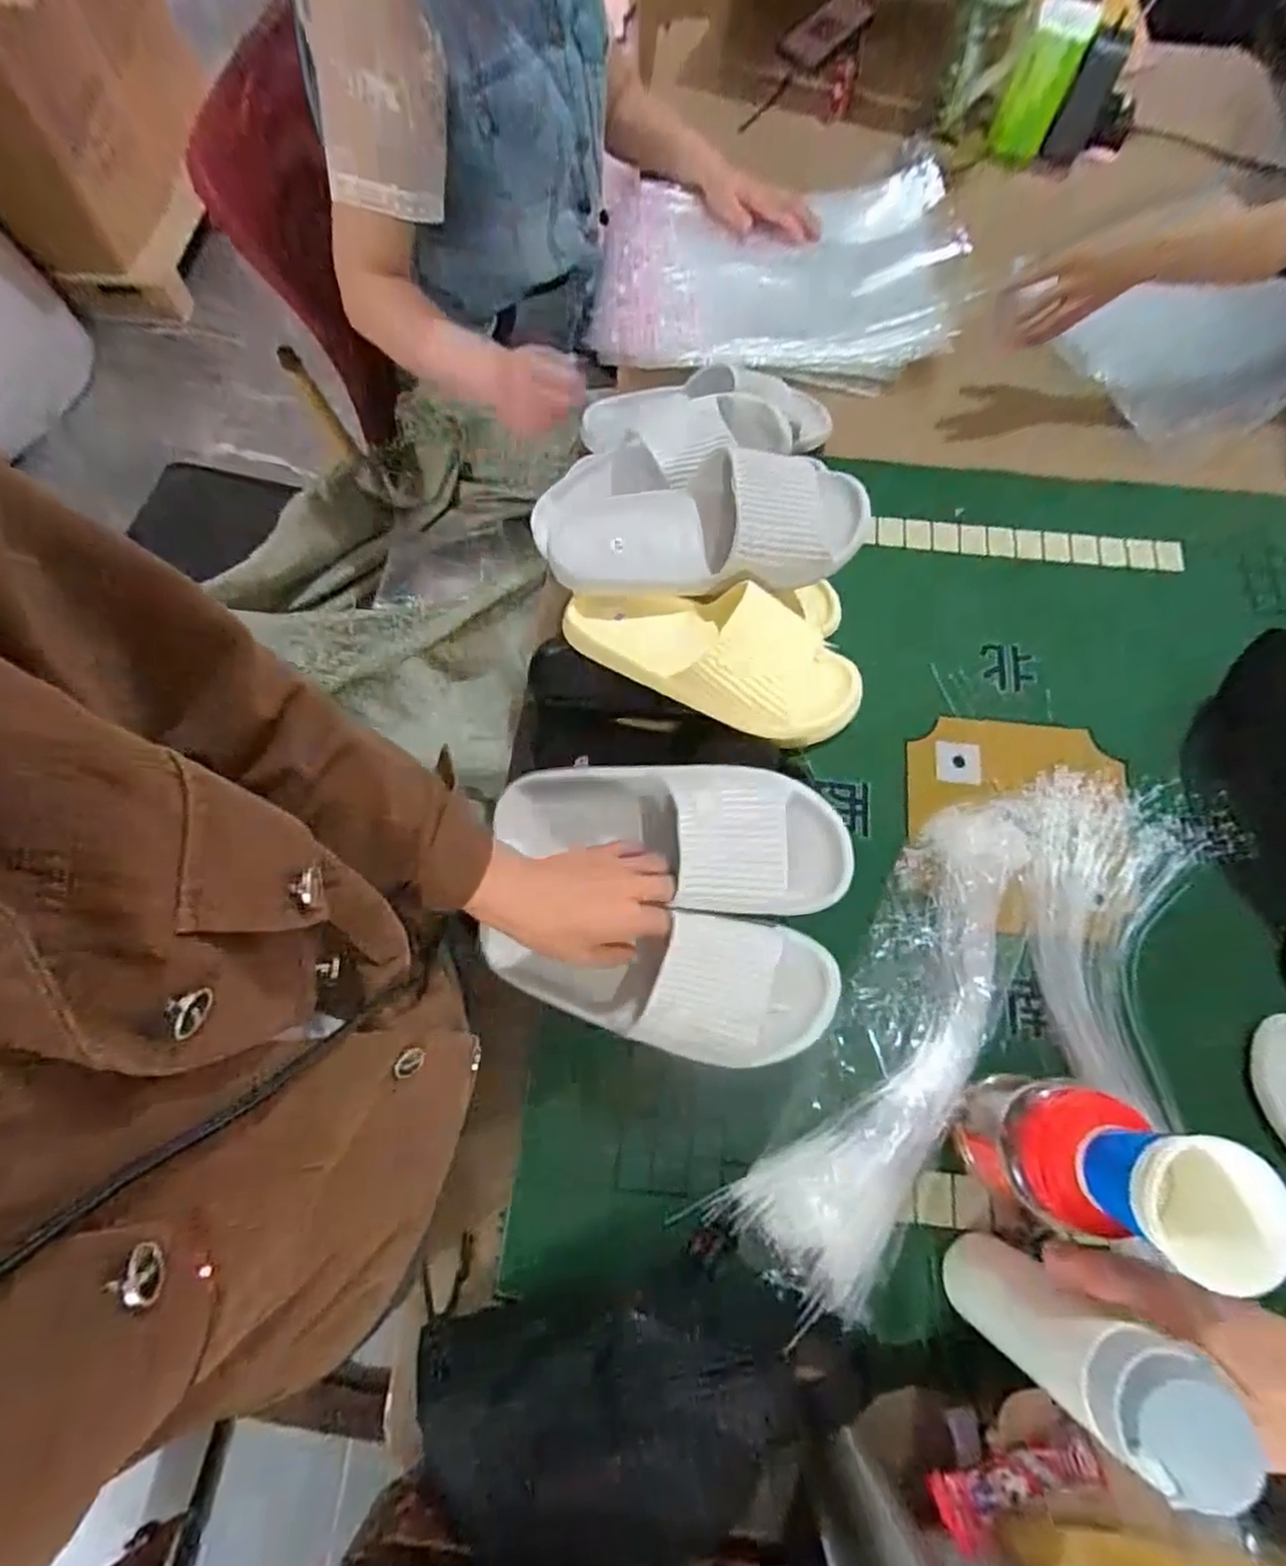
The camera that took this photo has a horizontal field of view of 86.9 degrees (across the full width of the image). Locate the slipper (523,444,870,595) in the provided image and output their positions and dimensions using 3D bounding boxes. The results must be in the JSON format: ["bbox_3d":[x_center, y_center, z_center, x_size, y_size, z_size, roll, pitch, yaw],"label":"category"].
[{"bbox_3d":[0.054,-0.222,0.587,0.291,0.072,0.110,-4,70,-2],"label":"slipper"}]

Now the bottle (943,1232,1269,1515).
[{"bbox_3d":[0.263,0.350,0.432,0.066,0.226,0.063,0,69,0],"label":"bottle"}]

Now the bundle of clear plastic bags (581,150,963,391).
[{"bbox_3d":[0.175,-0.709,0.936,0.486,0.057,0.413,2,69,1],"label":"bundle of clear plastic bags"}]

